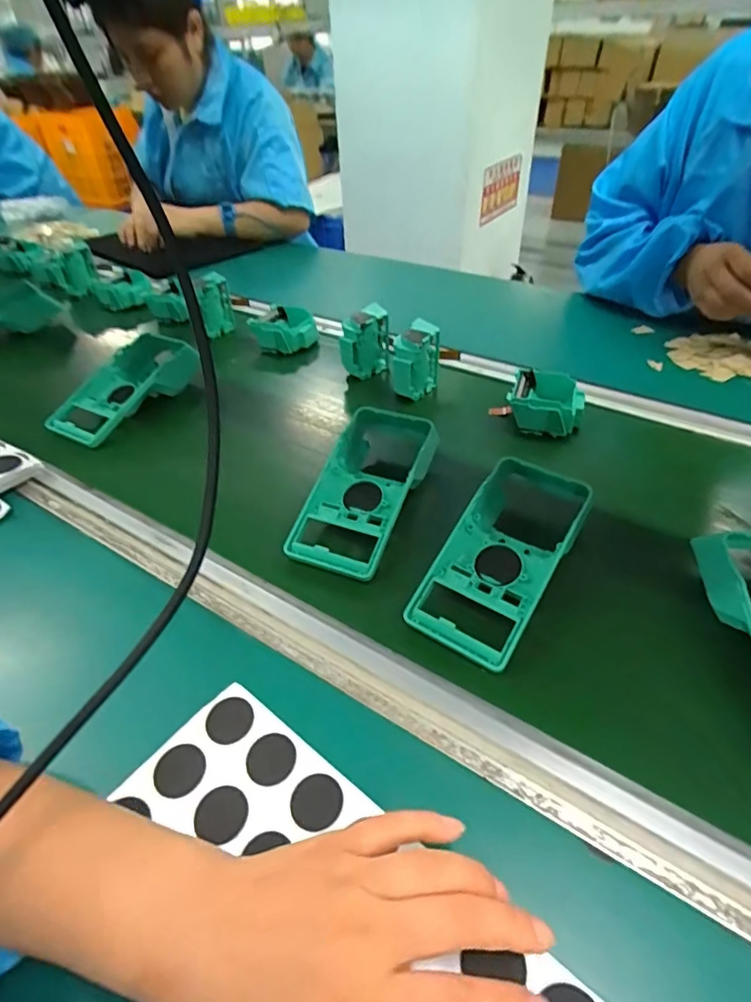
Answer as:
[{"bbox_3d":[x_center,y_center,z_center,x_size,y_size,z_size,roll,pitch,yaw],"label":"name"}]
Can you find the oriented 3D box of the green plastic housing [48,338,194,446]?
[{"bbox_3d":[-0.301,-0.134,0.616,0.090,0.059,0.171,15,45,18],"label":"green plastic housing"}]

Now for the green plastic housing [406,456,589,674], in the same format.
[{"bbox_3d":[0.105,0.036,0.410,0.081,0.050,0.187,24,48,27],"label":"green plastic housing"}]

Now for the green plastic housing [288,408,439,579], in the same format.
[{"bbox_3d":[-0.008,-0.016,0.471,0.086,0.053,0.175,15,44,19],"label":"green plastic housing"}]

